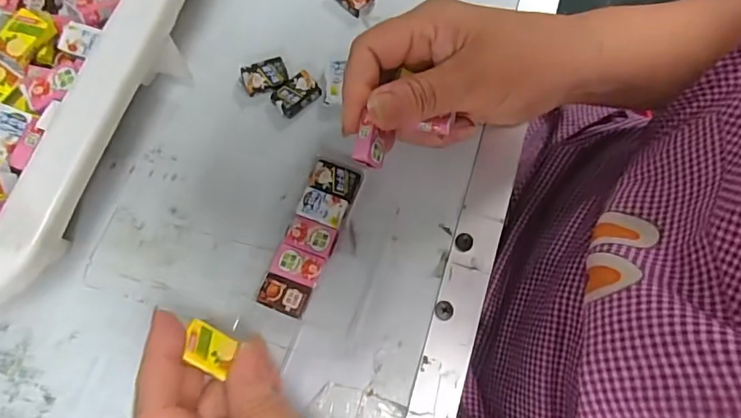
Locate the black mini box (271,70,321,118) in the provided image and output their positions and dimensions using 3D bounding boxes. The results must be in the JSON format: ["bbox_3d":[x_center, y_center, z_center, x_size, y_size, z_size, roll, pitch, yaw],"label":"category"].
[{"bbox_3d":[-0.043,-0.066,0.289,0.026,0.007,0.019,-30,78,-9],"label":"black mini box"}]

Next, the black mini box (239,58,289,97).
[{"bbox_3d":[-0.061,-0.076,0.290,0.026,0.006,0.018,-18,76,-7],"label":"black mini box"}]

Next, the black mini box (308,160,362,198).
[{"bbox_3d":[-0.020,-0.016,0.277,0.025,0.007,0.017,18,75,3],"label":"black mini box"}]

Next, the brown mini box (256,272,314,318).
[{"bbox_3d":[-0.044,0.045,0.261,0.025,0.008,0.017,20,75,3],"label":"brown mini box"}]

